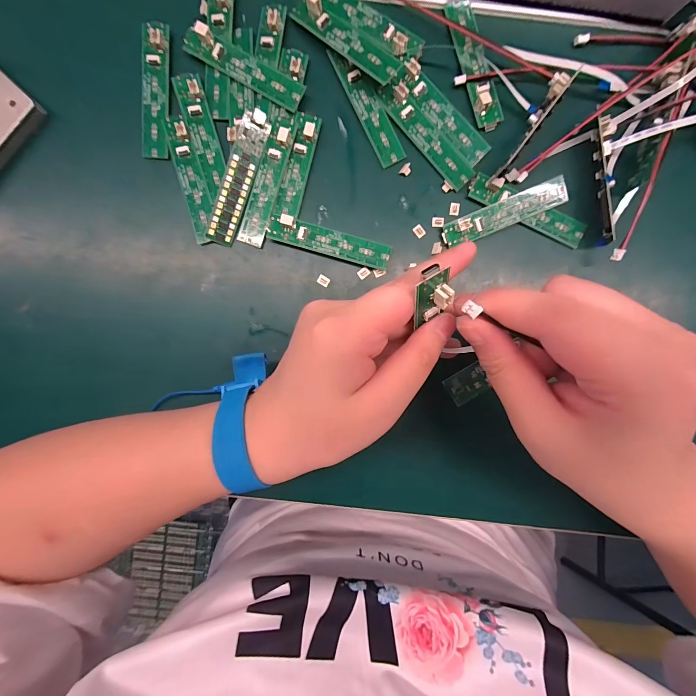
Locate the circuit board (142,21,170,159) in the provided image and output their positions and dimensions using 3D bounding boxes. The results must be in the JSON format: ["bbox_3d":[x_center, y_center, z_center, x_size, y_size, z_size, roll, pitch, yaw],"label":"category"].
[{"bbox_3d":[-0.127,-0.168,0.208,0.017,0.007,0.081,4,94,-1],"label":"circuit board"}]

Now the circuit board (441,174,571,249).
[{"bbox_3d":[0.105,-0.090,0.213,0.083,0.008,0.018,-22,94,1],"label":"circuit board"}]

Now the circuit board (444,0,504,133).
[{"bbox_3d":[0.084,-0.187,0.207,0.017,0.010,0.083,-18,94,0],"label":"circuit board"}]

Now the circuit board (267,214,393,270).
[{"bbox_3d":[-0.012,-0.072,0.214,0.083,0.014,0.016,15,94,-2],"label":"circuit board"}]

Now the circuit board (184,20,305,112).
[{"bbox_3d":[-0.067,-0.181,0.204,0.082,0.010,0.018,27,93,-3],"label":"circuit board"}]

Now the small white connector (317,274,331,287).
[{"bbox_3d":[-0.017,-0.047,0.220,0.009,0.004,0.007,28,93,-3],"label":"small white connector"}]

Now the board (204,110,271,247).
[{"bbox_3d":[-0.072,-0.109,0.208,0.017,0.007,0.083,17,100,-29],"label":"board"}]

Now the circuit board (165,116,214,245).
[{"bbox_3d":[-0.105,-0.113,0.212,0.016,0.004,0.082,-13,94,0],"label":"circuit board"}]

